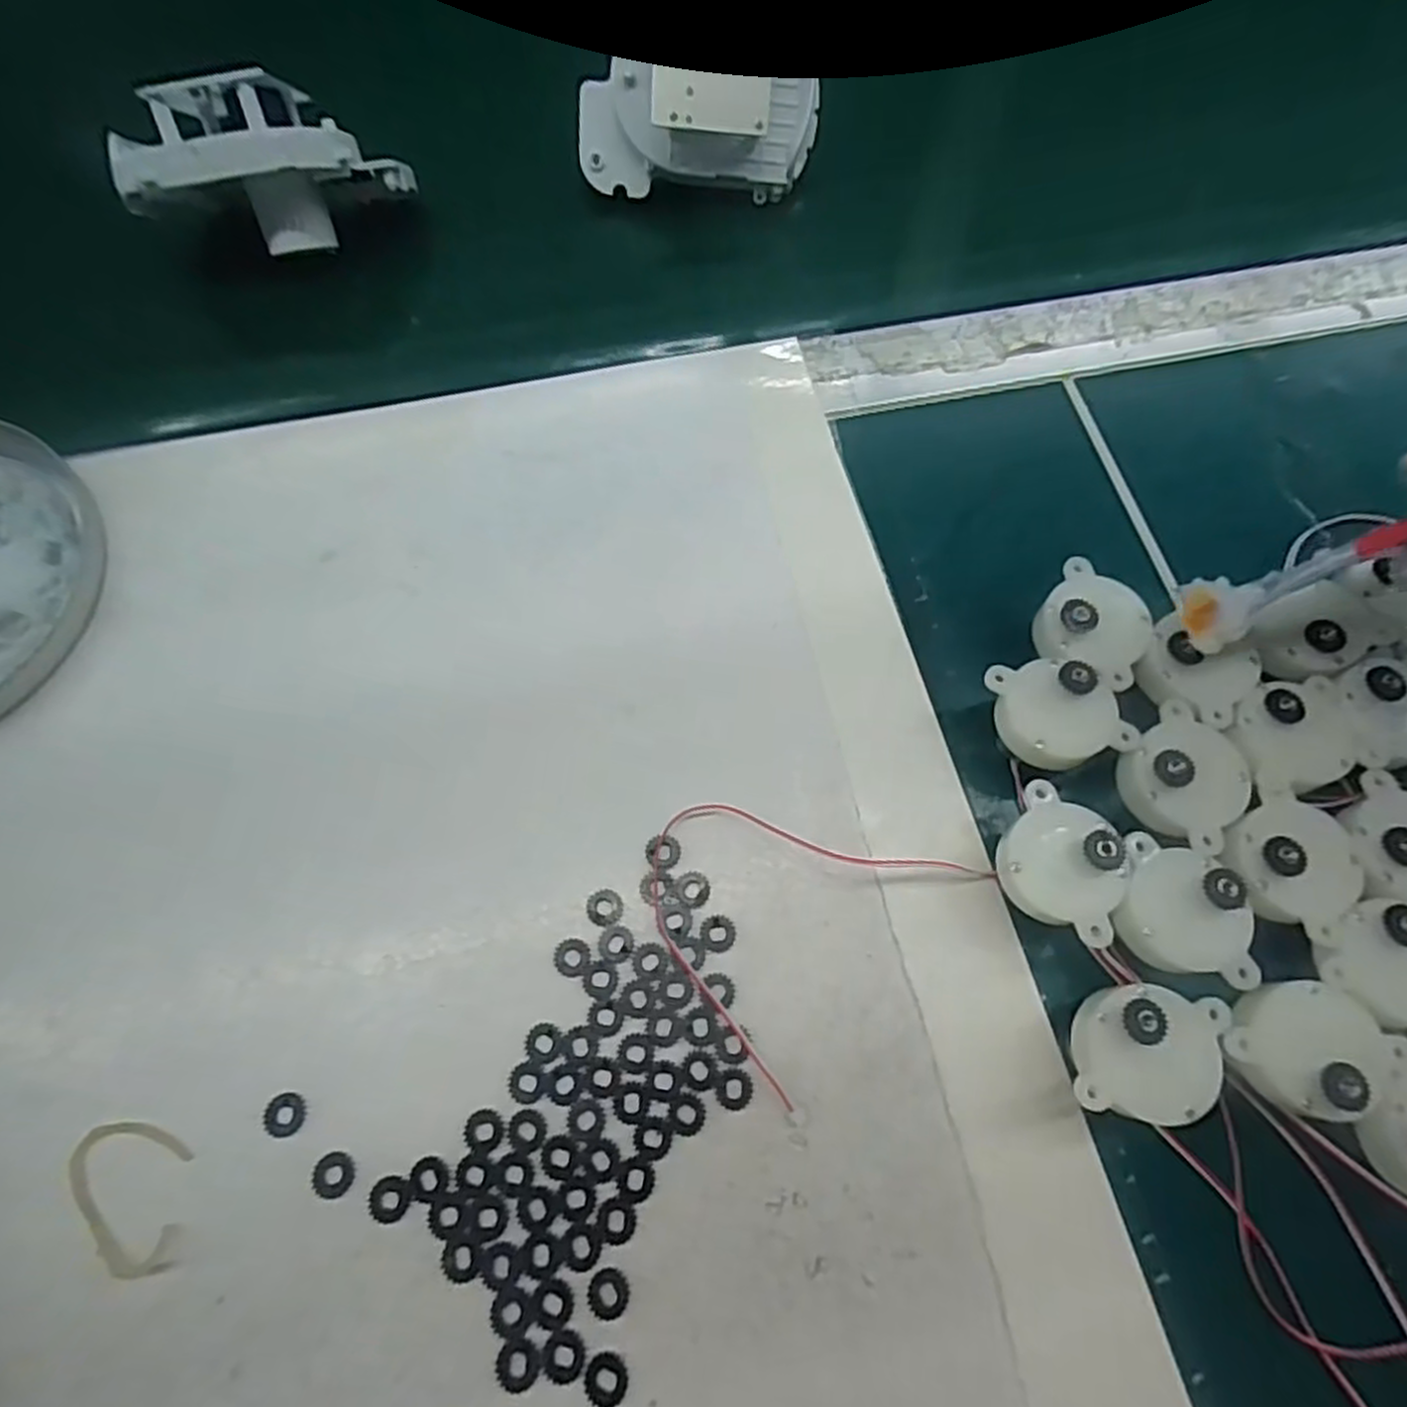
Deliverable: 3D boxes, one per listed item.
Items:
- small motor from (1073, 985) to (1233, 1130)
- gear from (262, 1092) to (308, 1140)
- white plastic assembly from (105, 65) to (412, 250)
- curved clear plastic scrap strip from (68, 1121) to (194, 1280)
[{"bbox_3d":[0.114,0.091,0.201,0.037,0.030,0.032,11,69,4],"label":"small motor"},{"bbox_3d":[-0.112,0.110,0.206,0.010,0.004,0.010,0,69,0],"label":"gear"},{"bbox_3d":[-0.173,-0.217,0.305,0.092,0.053,0.060,0,69,0],"label":"white plastic assembly"},{"bbox_3d":[-0.146,0.125,0.197,0.026,0.005,0.040,-41,74,-14],"label":"curved clear plastic scrap strip"}]

